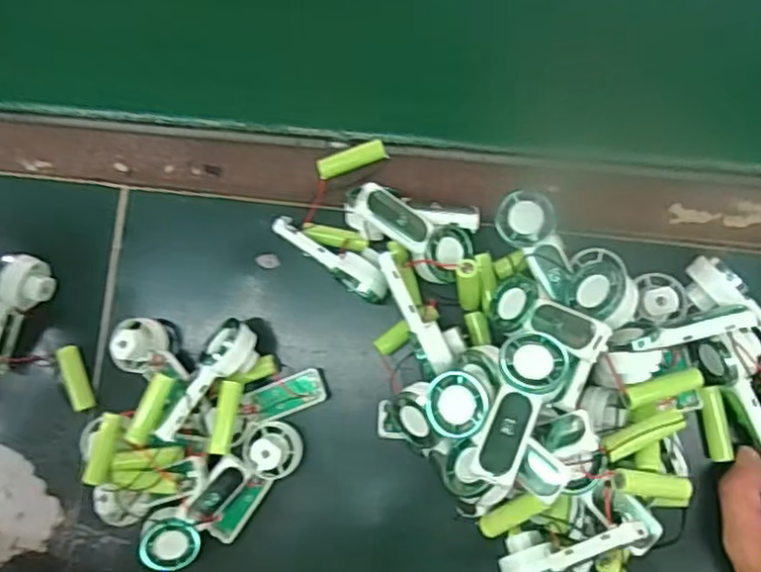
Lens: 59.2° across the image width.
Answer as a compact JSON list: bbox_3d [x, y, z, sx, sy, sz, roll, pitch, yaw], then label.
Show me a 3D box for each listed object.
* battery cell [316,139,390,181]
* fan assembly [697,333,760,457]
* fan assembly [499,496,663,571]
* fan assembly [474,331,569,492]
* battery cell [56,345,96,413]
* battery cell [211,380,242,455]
[{"bbox_3d":[-0.021,-0.094,0.502,0.052,0.015,0.016,-19,82,6],"label":"battery cell"},{"bbox_3d":[0.232,0.071,0.434,0.021,0.031,0.089,-26,92,4],"label":"fan assembly"},{"bbox_3d":[0.119,0.159,0.407,0.091,0.040,0.032,-36,44,24],"label":"fan assembly"},{"bbox_3d":[0.079,0.068,0.381,0.038,0.014,0.094,23,61,9],"label":"fan assembly"},{"bbox_3d":[-0.233,0.071,0.512,0.016,0.017,0.052,-27,81,5],"label":"battery cell"},{"bbox_3d":[-0.107,0.091,0.464,0.014,0.013,0.049,6,85,9],"label":"battery cell"}]

